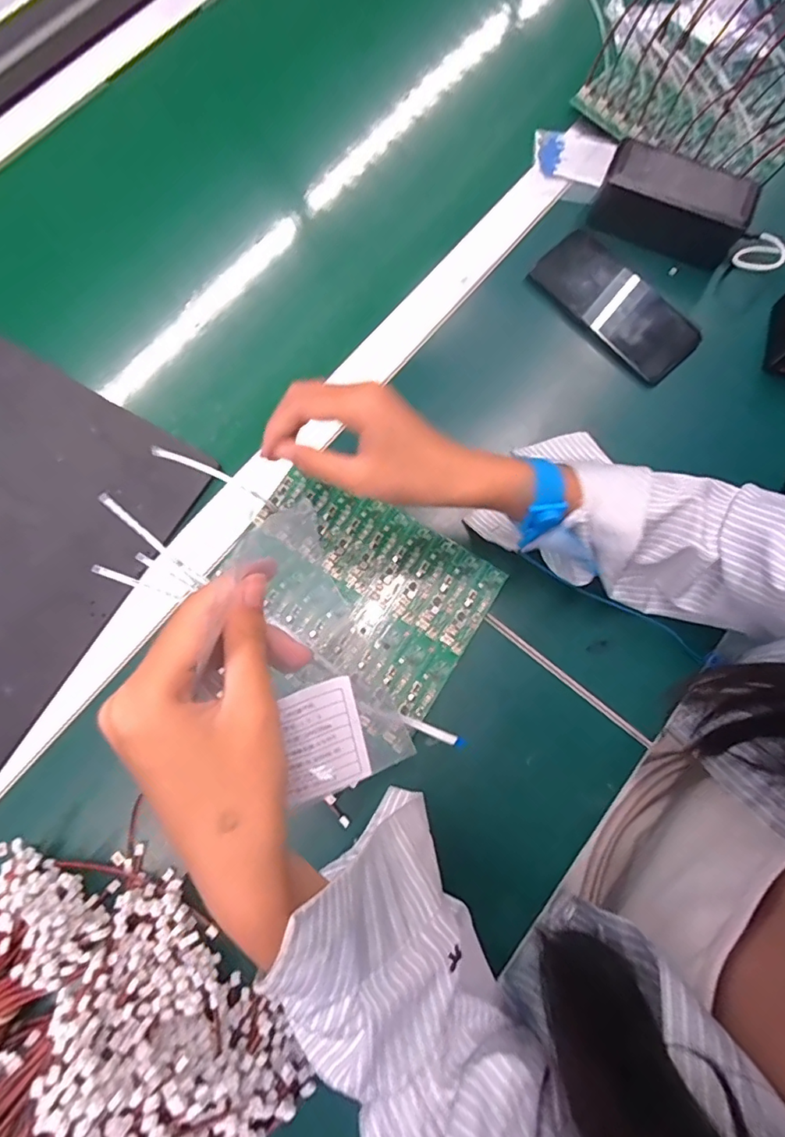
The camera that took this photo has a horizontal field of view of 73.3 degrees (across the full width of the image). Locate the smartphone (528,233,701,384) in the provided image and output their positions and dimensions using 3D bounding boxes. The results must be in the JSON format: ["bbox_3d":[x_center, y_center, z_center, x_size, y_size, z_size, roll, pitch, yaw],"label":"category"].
[{"bbox_3d":[0.204,-0.244,0.483,0.074,0.011,0.159,-42,78,-6],"label":"smartphone"}]

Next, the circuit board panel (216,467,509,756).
[{"bbox_3d":[-0.032,0.019,0.420,0.195,0.006,0.156,33,79,5],"label":"circuit board panel"}]

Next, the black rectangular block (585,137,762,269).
[{"bbox_3d":[0.254,-0.331,0.479,0.129,0.052,0.053,21,77,4],"label":"black rectangular block"}]

